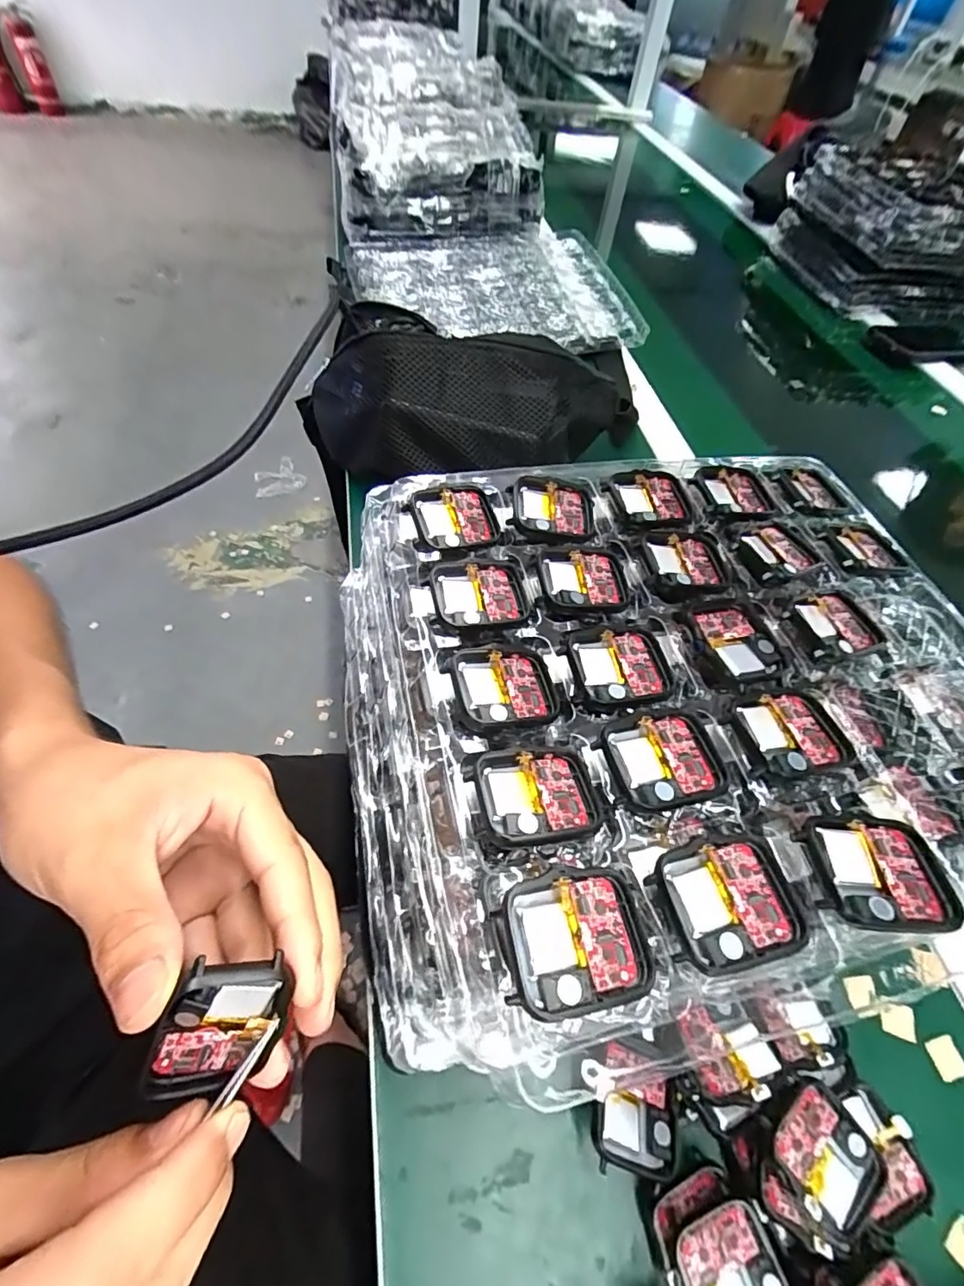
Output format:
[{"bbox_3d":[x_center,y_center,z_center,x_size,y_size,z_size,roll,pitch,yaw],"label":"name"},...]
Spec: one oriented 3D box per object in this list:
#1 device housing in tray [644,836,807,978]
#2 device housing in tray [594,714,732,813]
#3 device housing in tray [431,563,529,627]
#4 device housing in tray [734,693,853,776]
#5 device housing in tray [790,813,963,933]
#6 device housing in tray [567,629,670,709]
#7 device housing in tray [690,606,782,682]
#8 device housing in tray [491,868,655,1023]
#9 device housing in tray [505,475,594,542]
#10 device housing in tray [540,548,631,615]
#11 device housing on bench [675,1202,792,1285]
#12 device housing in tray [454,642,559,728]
[{"bbox_3d":[0.082,0.086,0.172,0.046,0.006,0.037,-11,58,-13],"label":"device housing in tray"},{"bbox_3d":[0.071,0.045,0.200,0.045,0.006,0.037,-6,57,-10],"label":"device housing in tray"},{"bbox_3d":[0.000,-0.022,0.241,0.044,0.009,0.036,-5,57,-10],"label":"device housing in tray"},{"bbox_3d":[0.127,0.036,0.210,0.043,0.006,0.035,-4,56,-9],"label":"device housing in tray"},{"bbox_3d":[0.138,0.079,0.180,0.047,0.008,0.037,2,56,-5],"label":"device housing in tray"},{"bbox_3d":[0.061,0.011,0.226,0.045,0.006,0.040,2,56,-5],"label":"device housing in tray"},{"bbox_3d":[0.116,-0.001,0.235,0.037,0.008,0.040,-9,57,-12],"label":"device housing in tray"},{"bbox_3d":[0.030,0.092,0.162,0.046,0.006,0.038,-8,56,-11],"label":"device housing in tray"},{"bbox_3d":[0.037,-0.069,0.276,0.043,0.012,0.040,13,56,3],"label":"device housing in tray"},{"bbox_3d":[0.051,-0.030,0.253,0.044,0.007,0.037,0,56,-6],"label":"device housing in tray"},{"bbox_3d":[0.096,0.242,0.195,0.040,0.006,0.039,-12,65,-13],"label":"device housing on bench"},{"bbox_3d":[0.010,0.019,0.219,0.041,0.009,0.038,-8,57,-12],"label":"device housing in tray"}]

